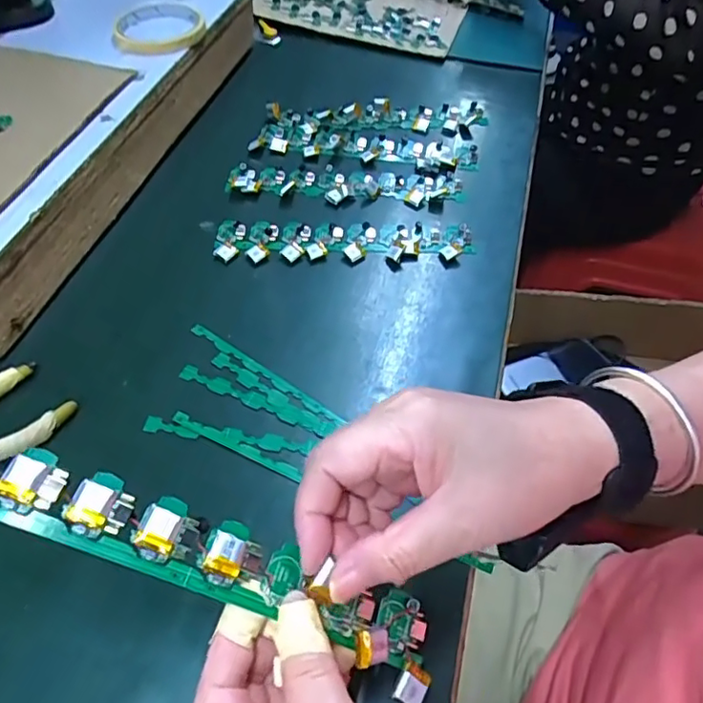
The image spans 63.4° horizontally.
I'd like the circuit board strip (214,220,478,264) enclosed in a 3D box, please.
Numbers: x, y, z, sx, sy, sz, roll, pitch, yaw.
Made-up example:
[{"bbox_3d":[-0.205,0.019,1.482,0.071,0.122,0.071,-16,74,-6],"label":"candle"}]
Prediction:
[{"bbox_3d":[-0.005,-0.095,0.488,0.217,0.009,0.044,0,54,0],"label":"circuit board strip"}]

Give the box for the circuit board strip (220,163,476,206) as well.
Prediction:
[{"bbox_3d":[-0.005,-0.160,0.532,0.220,0.012,0.047,5,54,4],"label":"circuit board strip"}]

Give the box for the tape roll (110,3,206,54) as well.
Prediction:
[{"bbox_3d":[-0.188,-0.320,0.562,0.085,0.012,0.097,-4,54,-3],"label":"tape roll"}]

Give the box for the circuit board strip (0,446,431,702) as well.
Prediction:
[{"bbox_3d":[-0.063,0.084,0.234,0.220,0.014,0.035,26,55,-10],"label":"circuit board strip"}]

